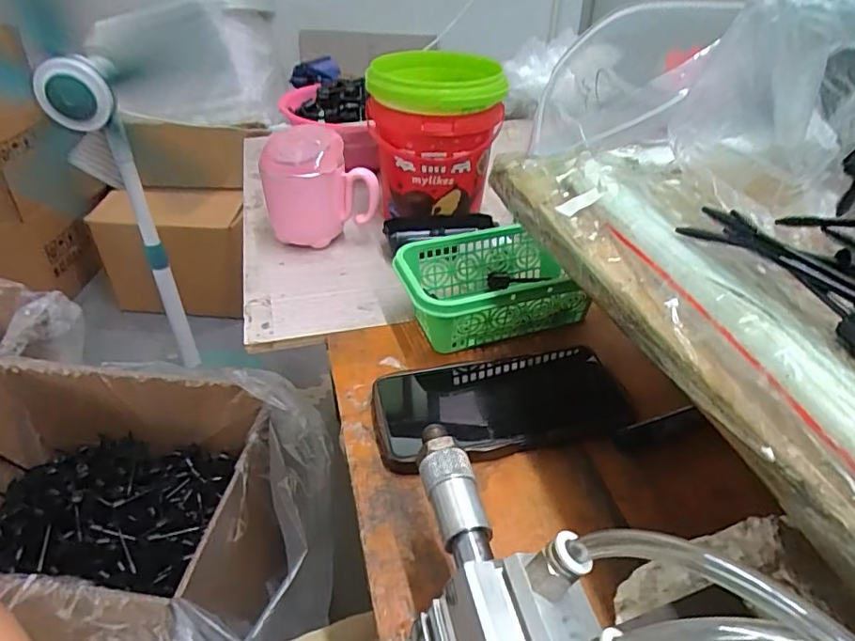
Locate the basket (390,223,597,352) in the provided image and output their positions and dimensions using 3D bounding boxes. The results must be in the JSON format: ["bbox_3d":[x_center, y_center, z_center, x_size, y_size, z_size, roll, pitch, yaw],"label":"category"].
[{"bbox_3d":[0.052,-0.024,0.442,0.153,0.060,0.091,-13,40,-18],"label":"basket"}]

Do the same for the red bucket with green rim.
[{"bbox_3d":[0.003,-0.180,0.569,0.125,0.154,0.129,-5,38,-9],"label":"red bucket with green rim"}]

